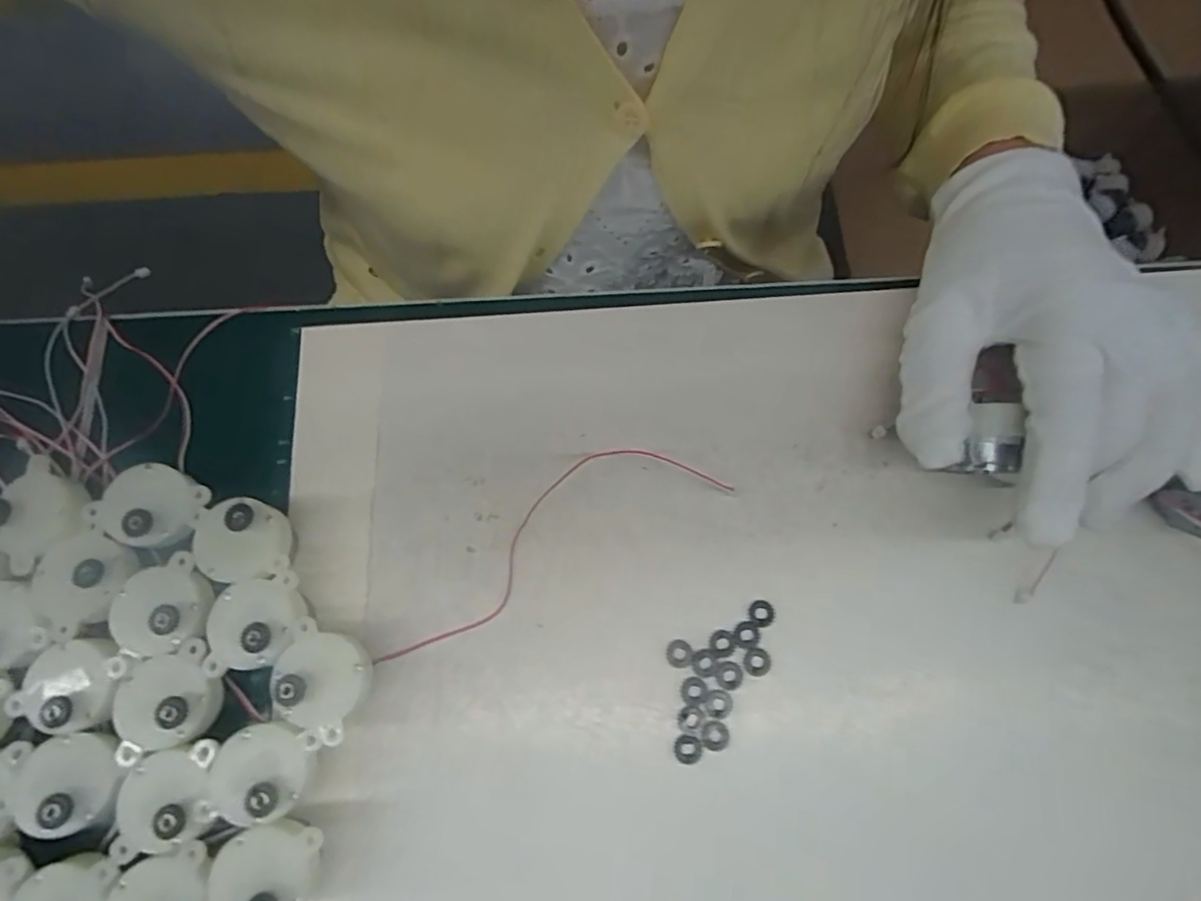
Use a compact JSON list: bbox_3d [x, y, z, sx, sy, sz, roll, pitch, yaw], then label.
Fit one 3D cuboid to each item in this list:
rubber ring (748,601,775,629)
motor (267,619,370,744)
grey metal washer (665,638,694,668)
[{"bbox_3d":[0.064,0.065,0.251,0.010,0.004,0.011,-1,74,2],"label":"rubber ring"},{"bbox_3d":[-0.101,0.085,0.236,0.033,0.031,0.034,22,76,8],"label":"motor"},{"bbox_3d":[0.031,0.080,0.248,0.010,0.004,0.011,-1,74,2],"label":"grey metal washer"}]

